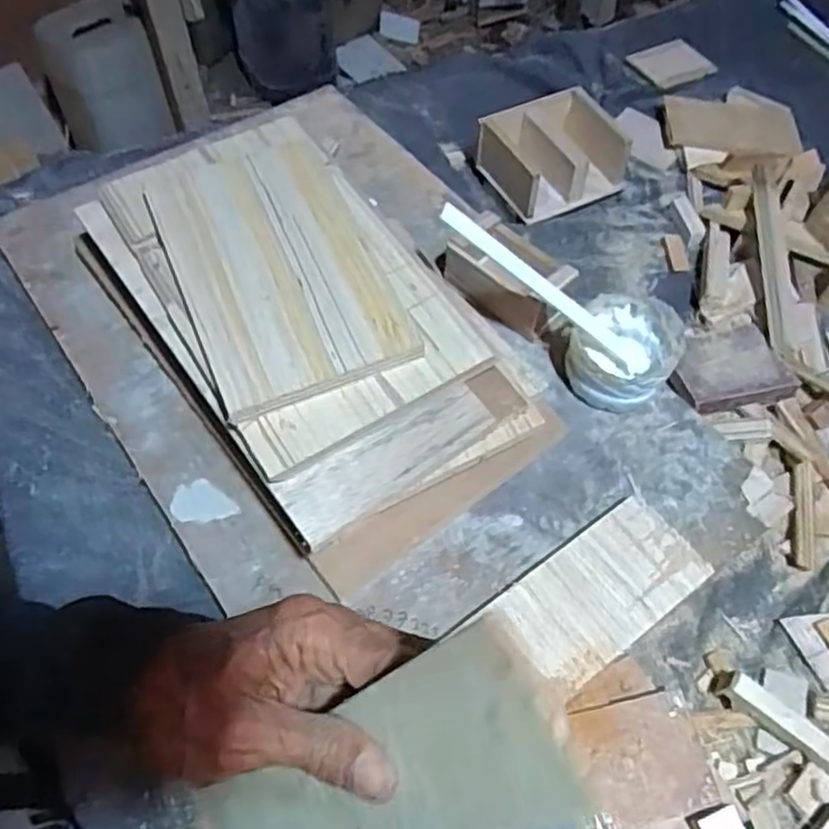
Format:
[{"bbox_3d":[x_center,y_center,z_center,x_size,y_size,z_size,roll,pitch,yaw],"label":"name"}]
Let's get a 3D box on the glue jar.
[{"bbox_3d":[0.176,-0.049,0.612,0.083,0.071,0.091,1,57,-1],"label":"glue jar"}]

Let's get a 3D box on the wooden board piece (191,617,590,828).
[{"bbox_3d":[-0.031,0.153,0.283,0.009,0.255,0.057,-10,63,-42],"label":"wooden board piece"}]

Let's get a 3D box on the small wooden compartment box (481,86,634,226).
[{"bbox_3d":[0.150,-0.280,0.775,0.140,0.065,0.113,-22,60,-15],"label":"small wooden compartment box"}]

